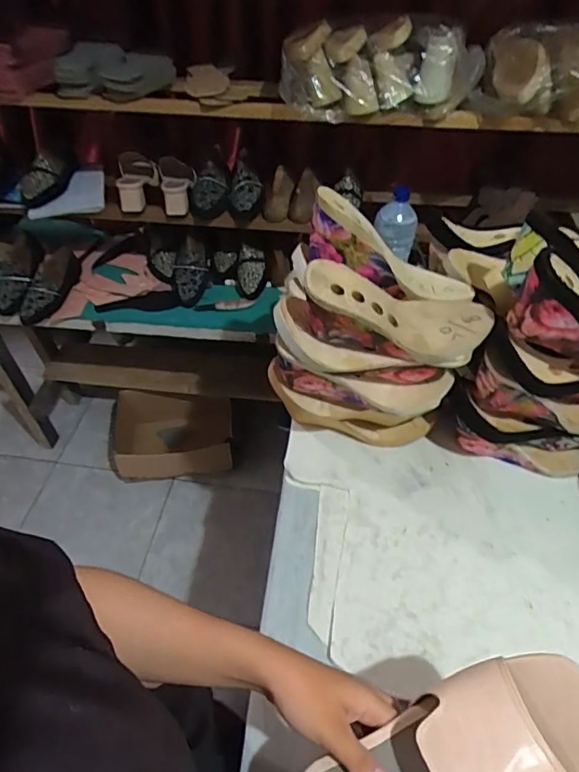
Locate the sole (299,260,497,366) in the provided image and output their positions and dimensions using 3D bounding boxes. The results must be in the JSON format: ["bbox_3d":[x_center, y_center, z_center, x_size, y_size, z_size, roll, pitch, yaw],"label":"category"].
[{"bbox_3d":[0.122,-0.091,0.570,0.234,0.070,0.077,16,43,-21],"label":"sole"}]

